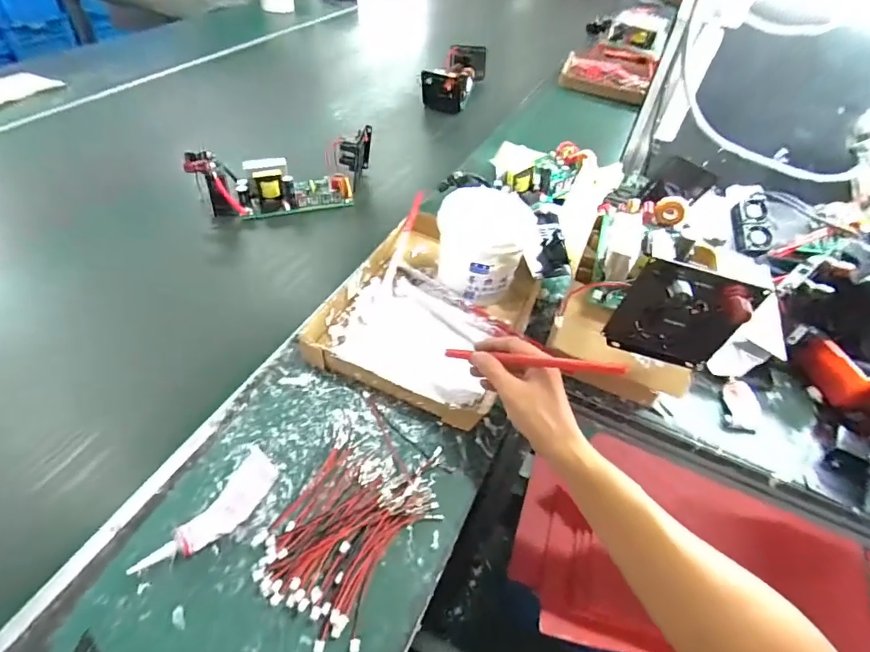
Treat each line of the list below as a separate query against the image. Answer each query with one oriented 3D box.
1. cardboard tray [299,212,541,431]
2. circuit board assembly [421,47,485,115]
[{"bbox_3d":[0.003,-0.035,0.618,0.238,0.036,0.320,21,49,13],"label":"cardboard tray"},{"bbox_3d":[0.050,-0.639,1.173,0.108,0.084,0.326,17,48,9],"label":"circuit board assembly"}]

